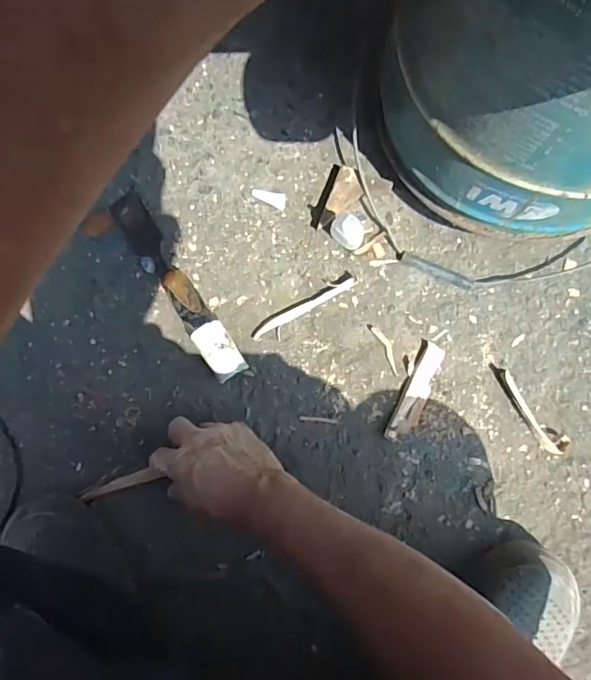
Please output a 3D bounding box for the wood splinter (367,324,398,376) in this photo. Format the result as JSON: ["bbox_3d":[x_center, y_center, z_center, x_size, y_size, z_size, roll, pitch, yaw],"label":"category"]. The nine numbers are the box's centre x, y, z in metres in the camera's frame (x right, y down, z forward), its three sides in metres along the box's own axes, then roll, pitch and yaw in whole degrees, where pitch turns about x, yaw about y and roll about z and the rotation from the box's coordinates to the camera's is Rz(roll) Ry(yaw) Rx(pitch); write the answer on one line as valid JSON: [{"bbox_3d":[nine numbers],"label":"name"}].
[{"bbox_3d":[0.093,0.007,0.531,0.015,0.004,0.058,-29,87,2],"label":"wood splinter"}]

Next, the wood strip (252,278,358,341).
[{"bbox_3d":[0.008,-0.033,0.537,0.116,0.004,0.010,-29,87,2],"label":"wood strip"}]

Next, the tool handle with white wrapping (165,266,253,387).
[{"bbox_3d":[-0.092,-0.015,0.526,0.031,0.035,0.126,-35,87,2],"label":"tool handle with white wrapping"}]

